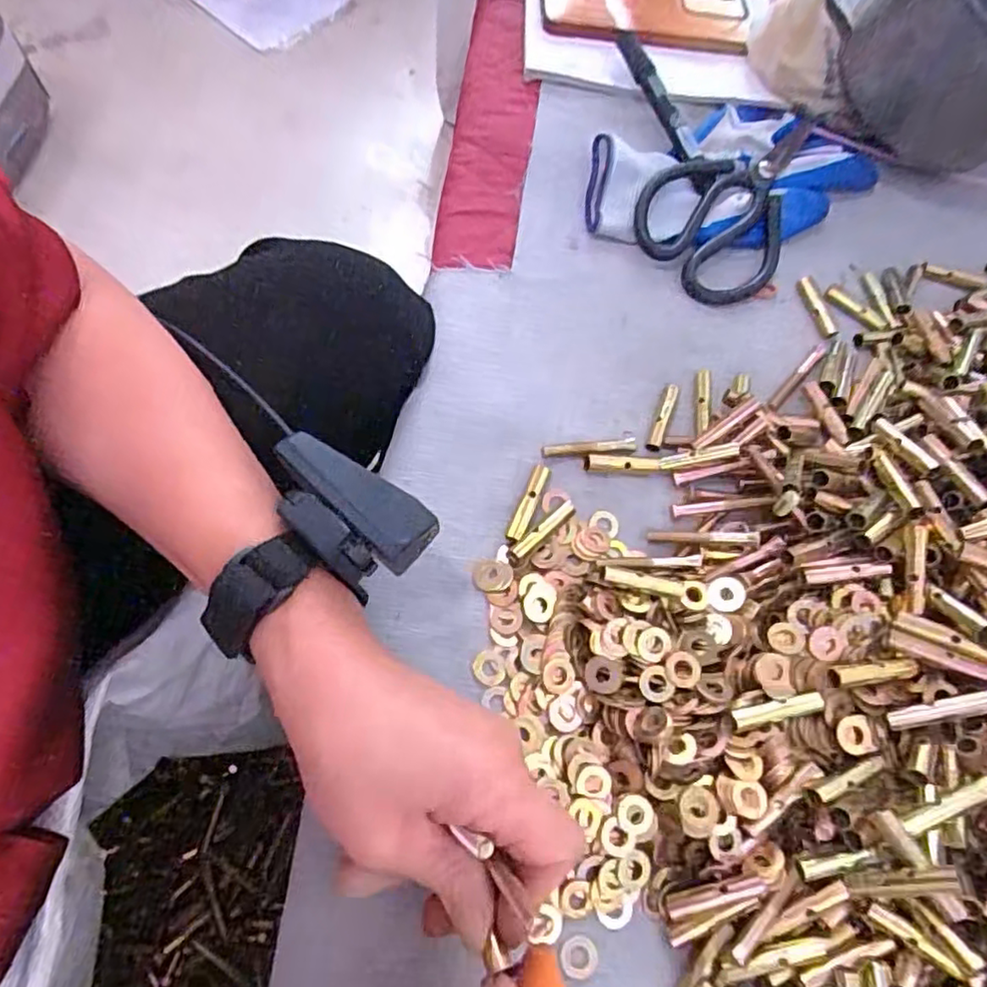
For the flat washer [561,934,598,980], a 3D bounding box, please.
[{"bbox_3d":[0.037,0.201,0.286,0.016,0.004,0.016,2,67,-1],"label":"flat washer"}]

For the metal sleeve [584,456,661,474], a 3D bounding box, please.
[{"bbox_3d":[0.071,-0.015,0.363,0.043,0.006,0.008,2,66,-16],"label":"metal sleeve"}]

